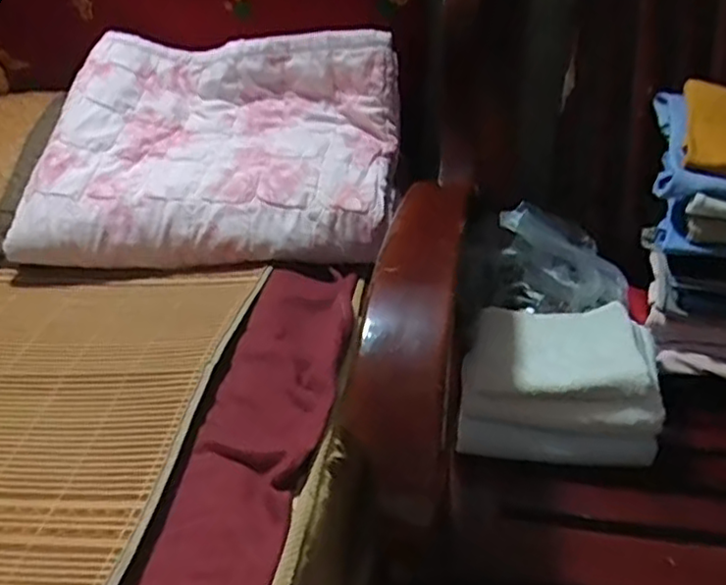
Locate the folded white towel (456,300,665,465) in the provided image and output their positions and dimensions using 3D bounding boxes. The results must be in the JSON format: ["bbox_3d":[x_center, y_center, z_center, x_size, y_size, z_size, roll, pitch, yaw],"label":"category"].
[{"bbox_3d":[0.205,0.084,0.723,0.186,0.085,0.165,5,37,12],"label":"folded white towel"}]

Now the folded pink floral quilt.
[{"bbox_3d":[-0.185,-0.199,0.859,0.451,0.098,0.355,3,55,5],"label":"folded pink floral quilt"}]

